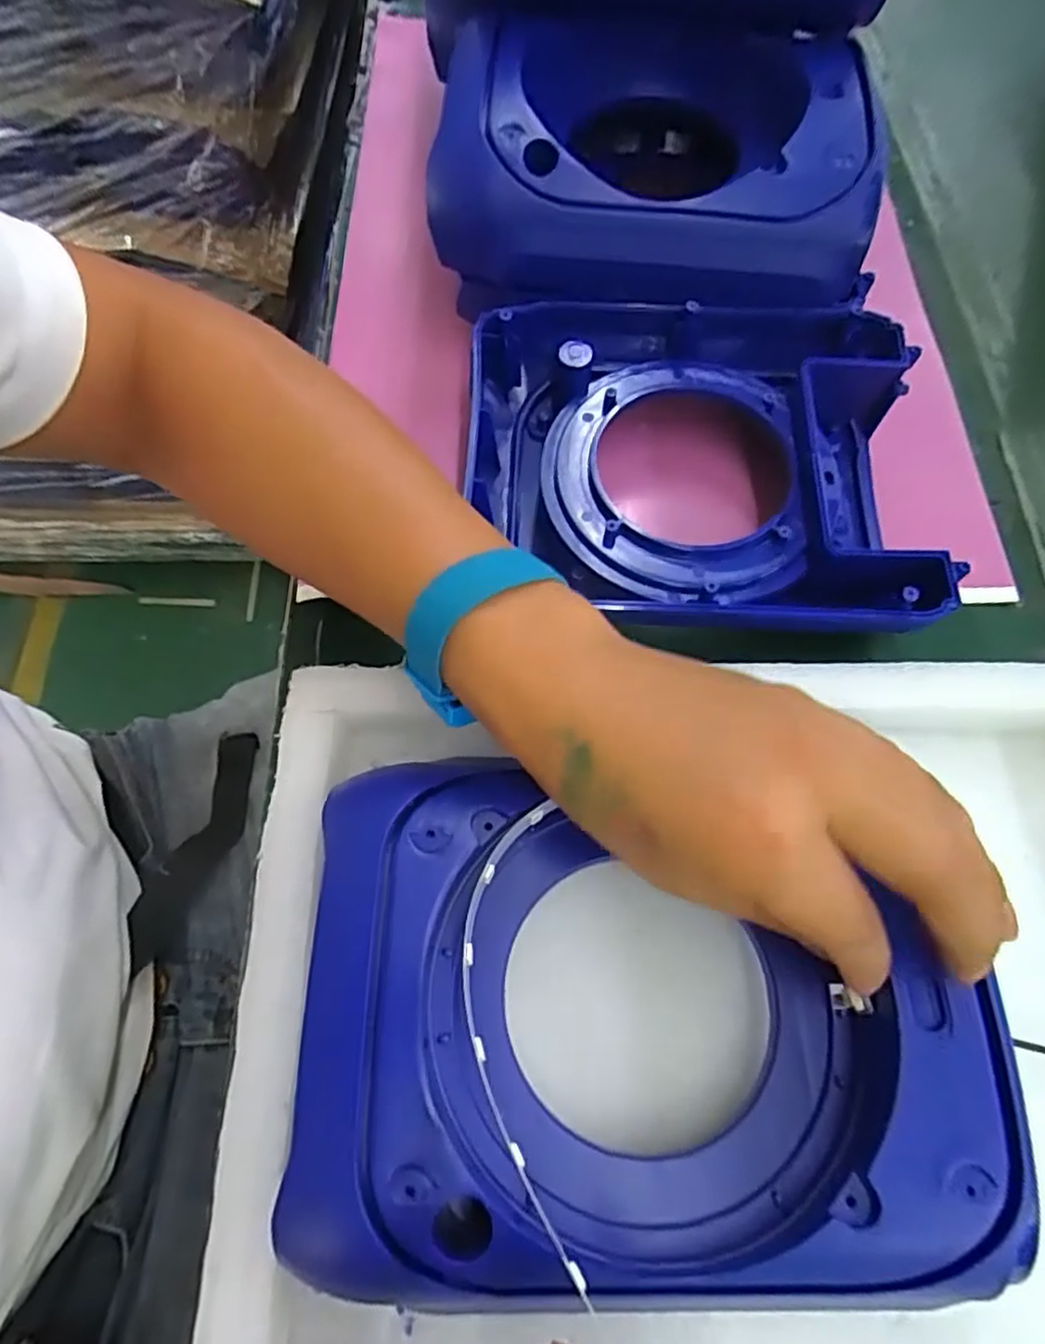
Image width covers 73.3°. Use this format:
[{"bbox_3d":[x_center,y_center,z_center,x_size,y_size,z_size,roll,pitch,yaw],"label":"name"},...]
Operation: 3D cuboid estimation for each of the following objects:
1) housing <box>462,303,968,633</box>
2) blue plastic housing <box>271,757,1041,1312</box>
[{"bbox_3d":[0.083,-0.099,0.357,0.222,0.067,0.180,3,66,1],"label":"housing"},{"bbox_3d":[0.037,0.112,0.232,0.220,0.039,0.157,2,70,1],"label":"blue plastic housing"}]

